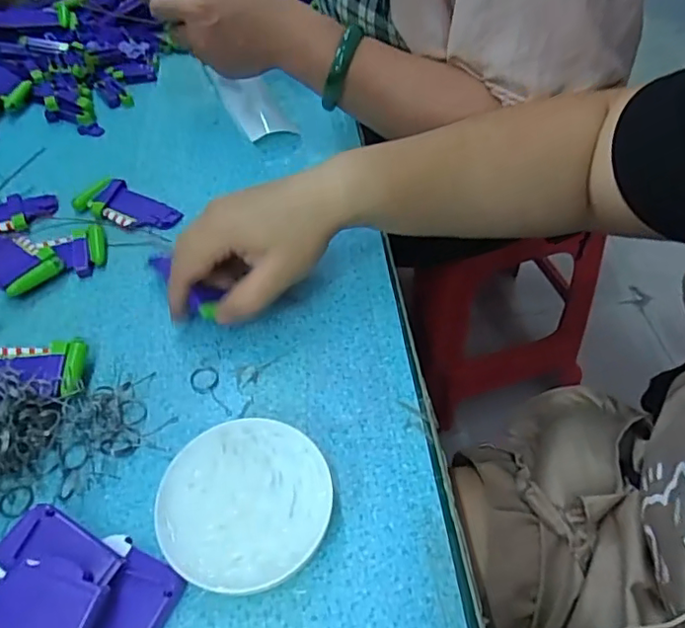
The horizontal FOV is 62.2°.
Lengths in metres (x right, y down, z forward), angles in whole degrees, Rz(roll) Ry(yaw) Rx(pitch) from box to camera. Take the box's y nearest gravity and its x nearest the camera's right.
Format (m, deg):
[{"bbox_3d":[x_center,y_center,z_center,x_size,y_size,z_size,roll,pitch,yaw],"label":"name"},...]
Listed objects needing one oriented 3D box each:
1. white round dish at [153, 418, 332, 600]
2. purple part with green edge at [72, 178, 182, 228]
[{"bbox_3d":[-0.052,0.102,0.307,0.090,0.023,0.086,-1,51,1],"label":"white round dish"},{"bbox_3d":[-0.178,-0.092,0.479,0.090,0.008,0.043,19,54,17],"label":"purple part with green edge"}]

